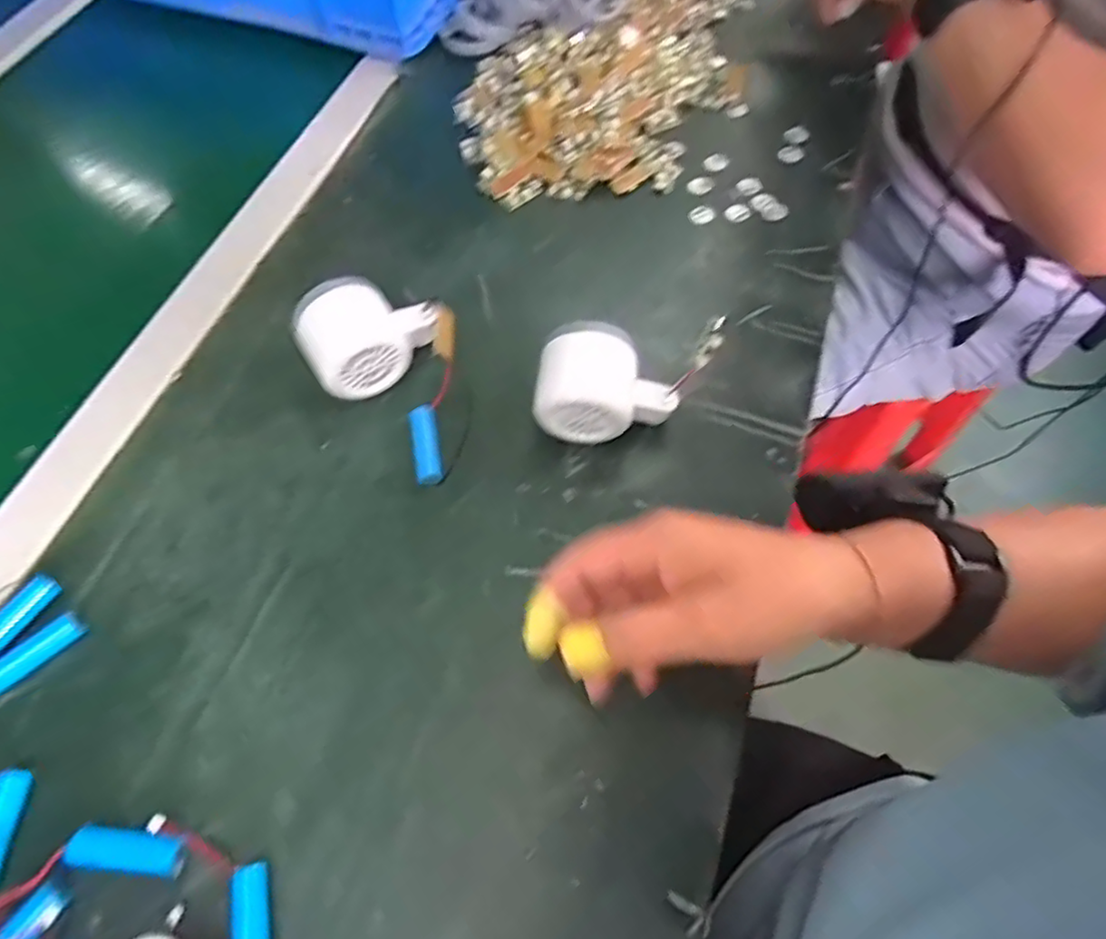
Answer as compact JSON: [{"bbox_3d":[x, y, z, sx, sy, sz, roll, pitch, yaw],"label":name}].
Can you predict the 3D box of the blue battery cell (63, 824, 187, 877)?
[{"bbox_3d":[-0.200,0.179,0.293,0.052,0.014,0.016,7,63,4],"label":"blue battery cell"}]

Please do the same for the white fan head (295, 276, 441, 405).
[{"bbox_3d":[-0.119,-0.088,0.408,0.086,0.045,0.067,-32,67,-15],"label":"white fan head"}]

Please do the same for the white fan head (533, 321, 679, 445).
[{"bbox_3d":[0.033,-0.049,0.378,0.082,0.058,0.052,8,63,4],"label":"white fan head"}]

